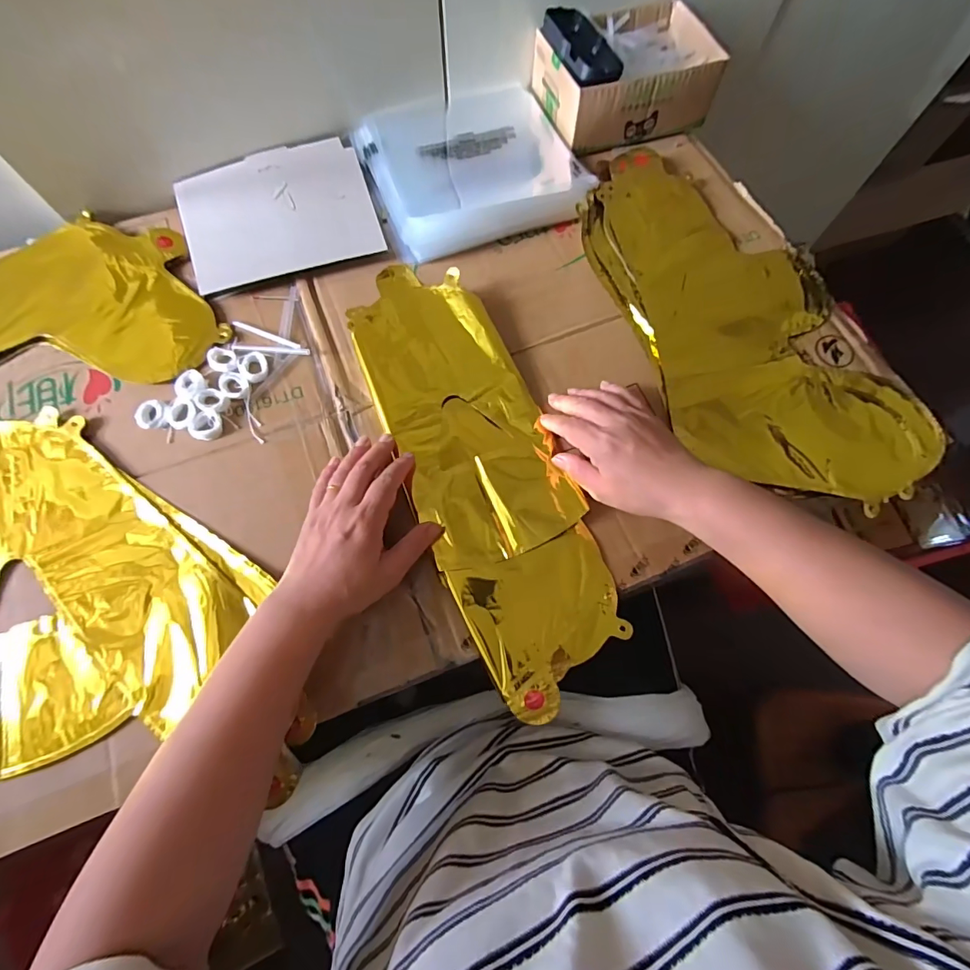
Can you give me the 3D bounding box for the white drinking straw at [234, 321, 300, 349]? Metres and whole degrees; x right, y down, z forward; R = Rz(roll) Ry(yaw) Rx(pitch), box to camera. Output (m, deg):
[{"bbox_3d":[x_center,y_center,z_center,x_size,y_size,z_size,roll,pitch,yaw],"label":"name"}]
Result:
[{"bbox_3d":[-0.216,-0.149,0.456,0.080,0.006,0.007,23,71,7],"label":"white drinking straw"}]

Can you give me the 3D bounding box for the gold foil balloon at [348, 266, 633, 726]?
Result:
[{"bbox_3d":[-0.006,-0.026,0.420,0.133,0.021,0.418,-20,75,-8],"label":"gold foil balloon"}]

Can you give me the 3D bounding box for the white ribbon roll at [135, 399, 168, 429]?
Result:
[{"bbox_3d":[-0.306,-0.065,0.423,0.028,0.011,0.028,0,70,-1],"label":"white ribbon roll"}]

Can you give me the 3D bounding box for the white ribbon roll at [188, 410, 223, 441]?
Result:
[{"bbox_3d":[-0.253,-0.053,0.418,0.027,0.007,0.027,0,70,-1],"label":"white ribbon roll"}]

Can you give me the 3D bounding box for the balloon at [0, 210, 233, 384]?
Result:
[{"bbox_3d":[-0.479,-0.159,0.454,0.402,0.012,0.222,-18,71,-7],"label":"balloon"}]

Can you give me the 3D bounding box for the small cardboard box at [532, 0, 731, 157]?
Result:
[{"bbox_3d":[0.165,-0.483,0.541,0.185,0.073,0.133,-18,71,-7],"label":"small cardboard box"}]

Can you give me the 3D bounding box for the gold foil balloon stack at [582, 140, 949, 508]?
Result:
[{"bbox_3d":[0.250,-0.175,0.468,0.217,0.015,0.430,-20,72,-8],"label":"gold foil balloon stack"}]

